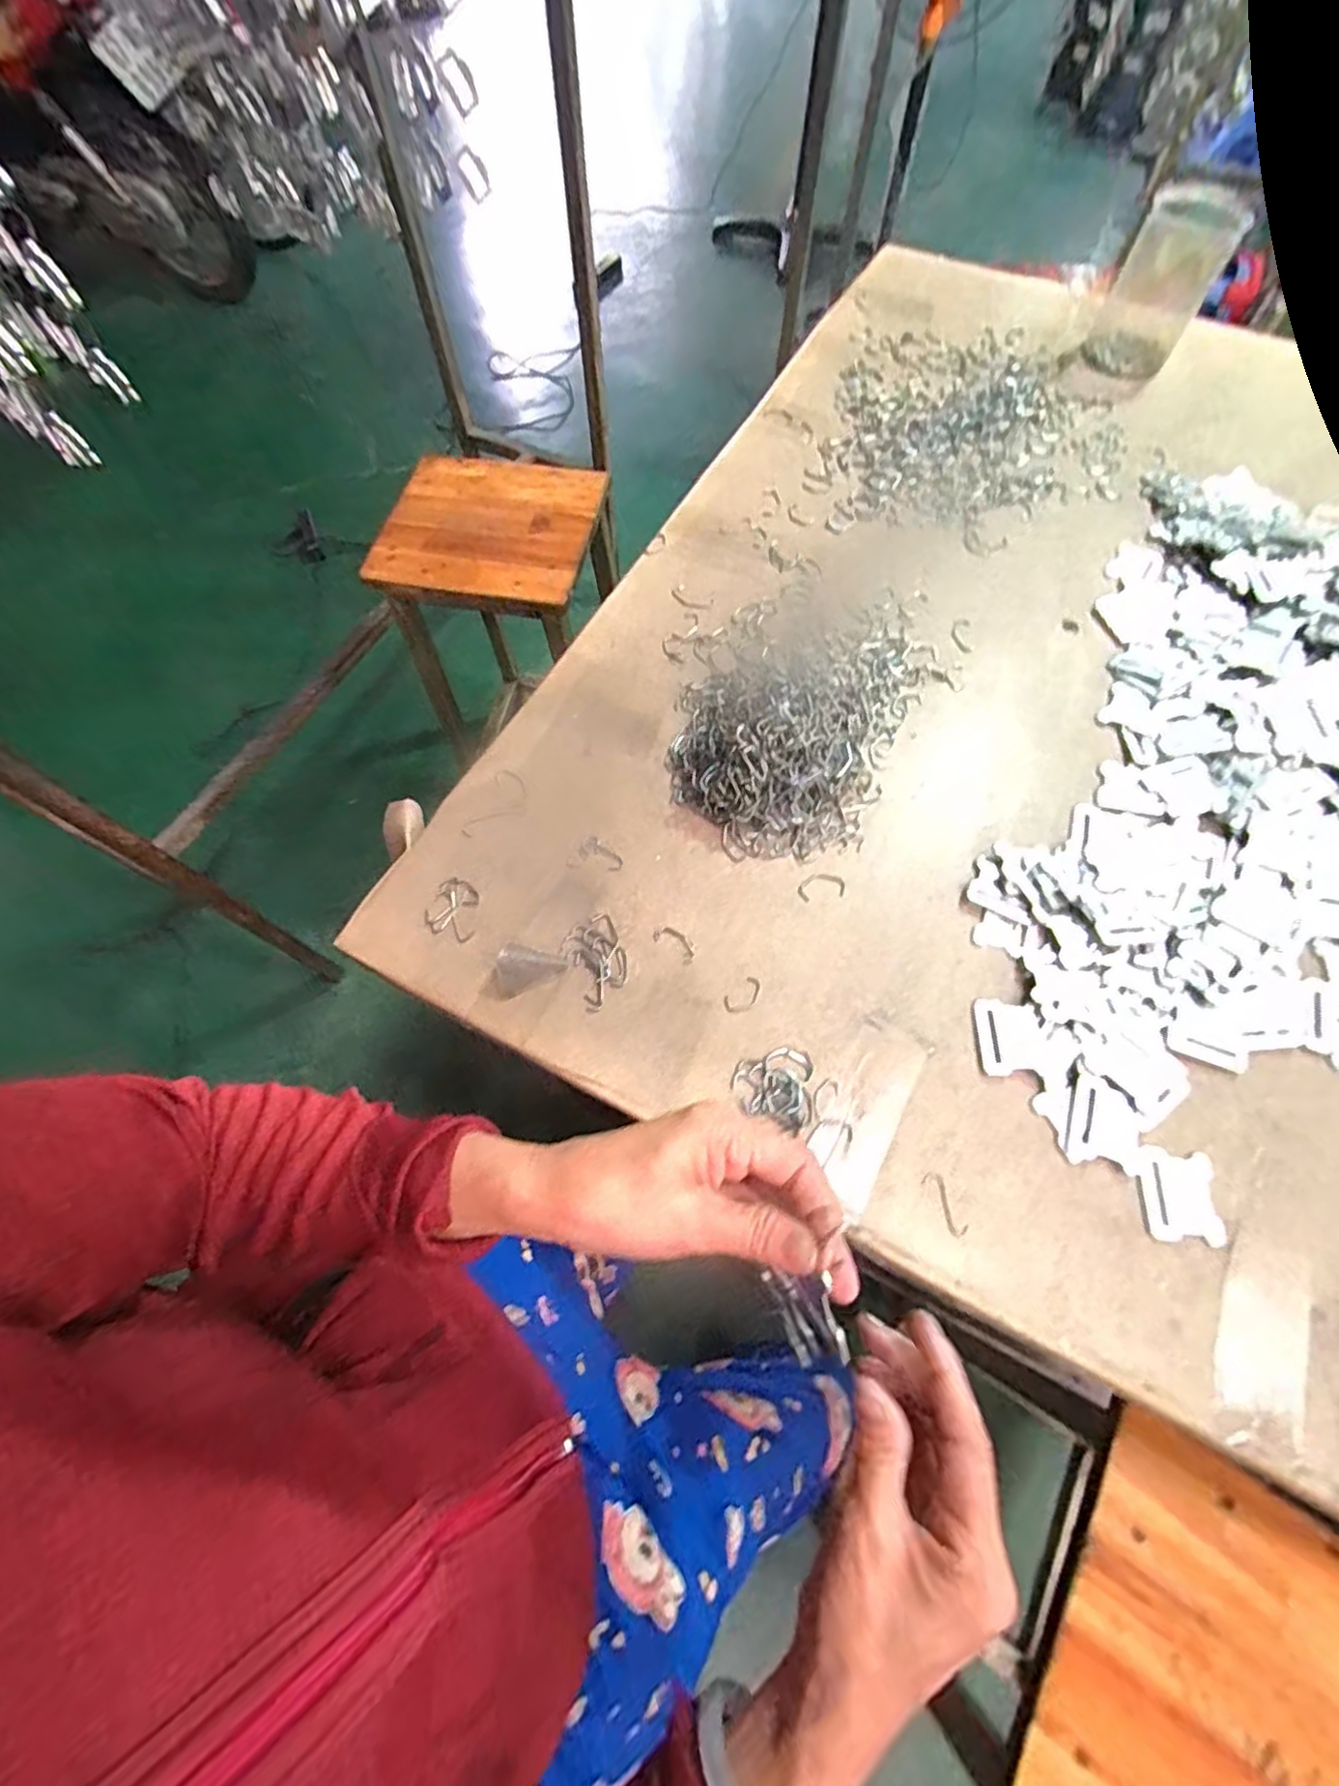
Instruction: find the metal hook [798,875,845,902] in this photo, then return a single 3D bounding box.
[{"bbox_3d":[0.118,-0.005,0.495,0.037,0.004,0.021,-8,65,-3],"label":"metal hook"}]

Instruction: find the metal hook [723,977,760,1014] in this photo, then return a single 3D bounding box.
[{"bbox_3d":[0.054,0.075,0.459,0.033,0.004,0.018,-37,70,-15],"label":"metal hook"}]

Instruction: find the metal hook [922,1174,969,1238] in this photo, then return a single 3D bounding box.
[{"bbox_3d":[0.175,0.197,0.403,0.012,0.004,0.037,-22,67,-9],"label":"metal hook"}]

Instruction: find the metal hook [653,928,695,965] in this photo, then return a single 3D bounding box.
[{"bbox_3d":[0.005,0.037,0.473,0.035,0.004,0.018,37,71,16],"label":"metal hook"}]

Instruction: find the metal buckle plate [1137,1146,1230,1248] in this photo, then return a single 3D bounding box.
[{"bbox_3d":[0.321,0.190,0.402,0.047,0.006,0.052,2,65,1],"label":"metal buckle plate"}]

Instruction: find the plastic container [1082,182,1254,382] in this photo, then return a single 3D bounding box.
[{"bbox_3d":[0.581,-0.717,0.752,0.103,0.136,0.101,25,68,11],"label":"plastic container"}]

